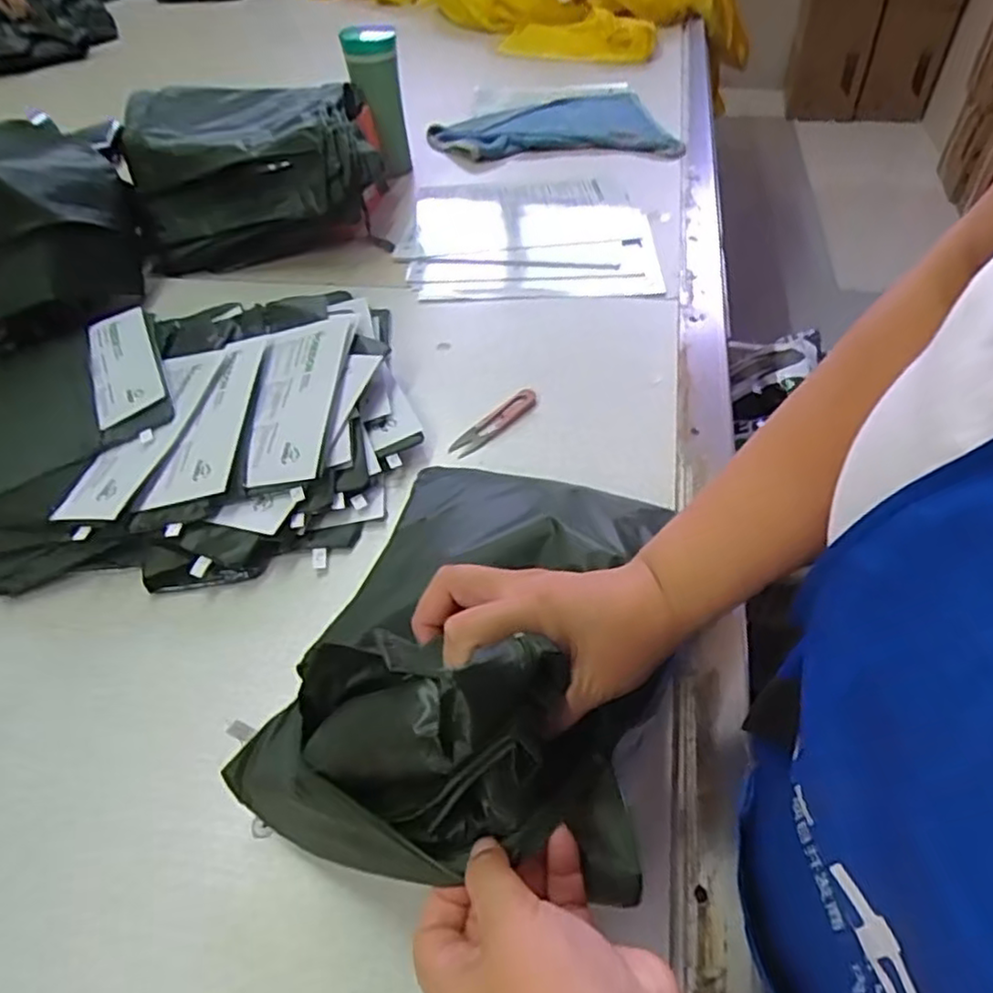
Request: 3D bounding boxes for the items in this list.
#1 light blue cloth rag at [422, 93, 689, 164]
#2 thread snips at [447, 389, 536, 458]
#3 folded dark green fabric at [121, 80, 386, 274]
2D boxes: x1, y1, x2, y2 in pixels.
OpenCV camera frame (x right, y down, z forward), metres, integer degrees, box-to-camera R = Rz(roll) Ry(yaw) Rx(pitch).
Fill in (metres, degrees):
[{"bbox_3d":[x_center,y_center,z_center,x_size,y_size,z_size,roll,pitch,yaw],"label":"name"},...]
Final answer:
[{"bbox_3d":[0.085,-0.649,1.177,0.395,0.031,0.323,-8,48,-4],"label":"light blue cloth rag"},{"bbox_3d":[-0.001,-0.069,0.635,0.025,0.008,0.102,34,58,29],"label":"thread snips"},{"bbox_3d":[-0.304,-0.410,0.870,0.313,0.142,0.238,-5,48,-1],"label":"folded dark green fabric"}]

